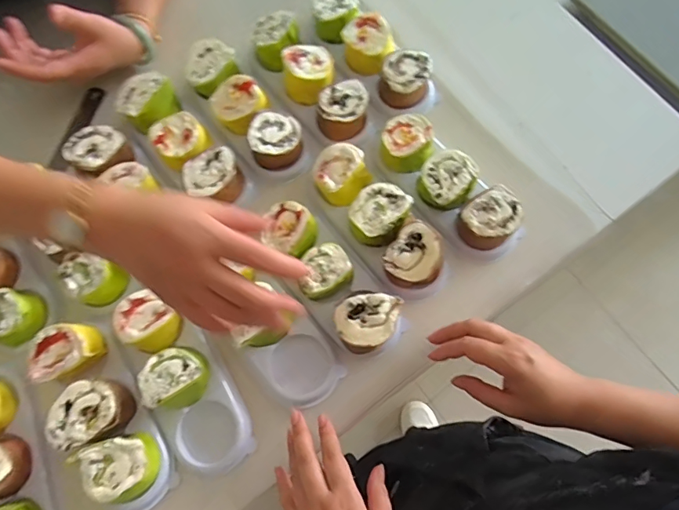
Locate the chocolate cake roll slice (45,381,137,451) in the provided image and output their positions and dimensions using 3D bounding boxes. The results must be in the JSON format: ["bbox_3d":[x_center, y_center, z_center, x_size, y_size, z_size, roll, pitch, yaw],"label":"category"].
[{"bbox_3d":[-0.248,0.158,0.470,0.065,0.045,0.058,-15,74,-4],"label":"chocolate cake roll slice"}]

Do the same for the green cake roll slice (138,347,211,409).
[{"bbox_3d":[-0.166,0.125,0.478,0.059,0.052,0.056,0,74,1],"label":"green cake roll slice"}]

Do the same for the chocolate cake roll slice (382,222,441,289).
[{"bbox_3d":[0.076,0.005,0.506,0.059,0.053,0.058,0,74,1],"label":"chocolate cake roll slice"}]

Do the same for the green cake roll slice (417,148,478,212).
[{"bbox_3d":[0.123,-0.085,0.537,0.059,0.038,0.057,0,74,1],"label":"green cake roll slice"}]

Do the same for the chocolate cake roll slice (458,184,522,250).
[{"bbox_3d":[0.167,-0.039,0.518,0.056,0.045,0.054,0,74,1],"label":"chocolate cake roll slice"}]

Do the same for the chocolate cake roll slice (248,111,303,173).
[{"bbox_3d":[-0.076,-0.134,0.559,0.060,0.056,0.055,0,74,1],"label":"chocolate cake roll slice"}]

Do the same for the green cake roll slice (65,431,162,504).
[{"bbox_3d":[-0.208,0.204,0.458,0.064,0.050,0.063,-35,76,-9],"label":"green cake roll slice"}]

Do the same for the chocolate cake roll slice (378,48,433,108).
[{"bbox_3d":[0.080,-0.215,0.576,0.058,0.041,0.058,0,74,1],"label":"chocolate cake roll slice"}]

